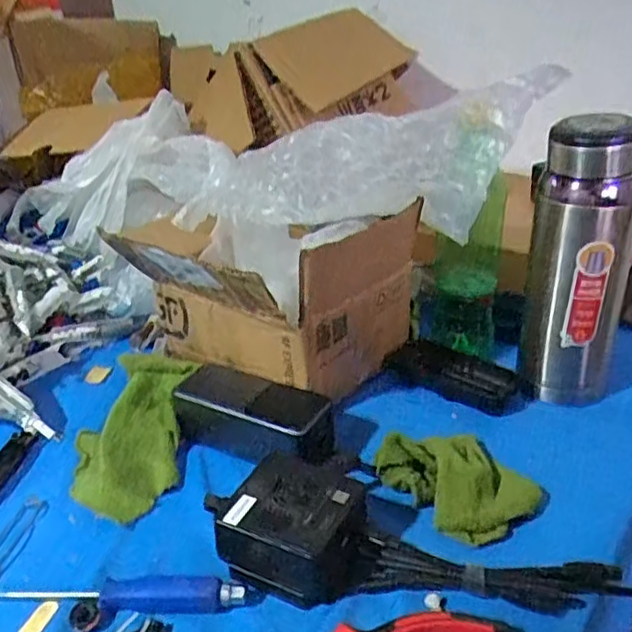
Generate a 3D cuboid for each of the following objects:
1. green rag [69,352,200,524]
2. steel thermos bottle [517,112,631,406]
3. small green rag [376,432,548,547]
[{"bbox_3d":[-0.154,0.093,0.551,0.080,0.031,0.171,-2,28,3],"label":"green rag"},{"bbox_3d":[0.218,-0.043,0.547,0.078,0.232,0.067,3,29,13],"label":"steel thermos bottle"},{"bbox_3d":[0.106,0.118,0.485,0.082,0.023,0.106,-24,34,-33],"label":"small green rag"}]

